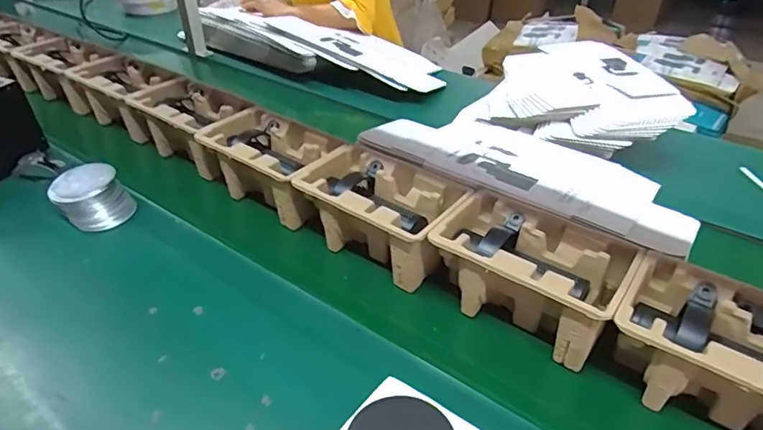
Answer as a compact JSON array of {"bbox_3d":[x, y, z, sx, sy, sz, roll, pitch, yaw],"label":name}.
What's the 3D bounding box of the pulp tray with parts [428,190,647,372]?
[{"bbox_3d":[0.188,0.072,0.649,0.231,0.099,0.149,25,42,28],"label":"pulp tray with parts"}]

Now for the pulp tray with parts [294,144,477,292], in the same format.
[{"bbox_3d":[0.001,-0.005,0.753,0.229,0.099,0.152,26,42,29],"label":"pulp tray with parts"}]

